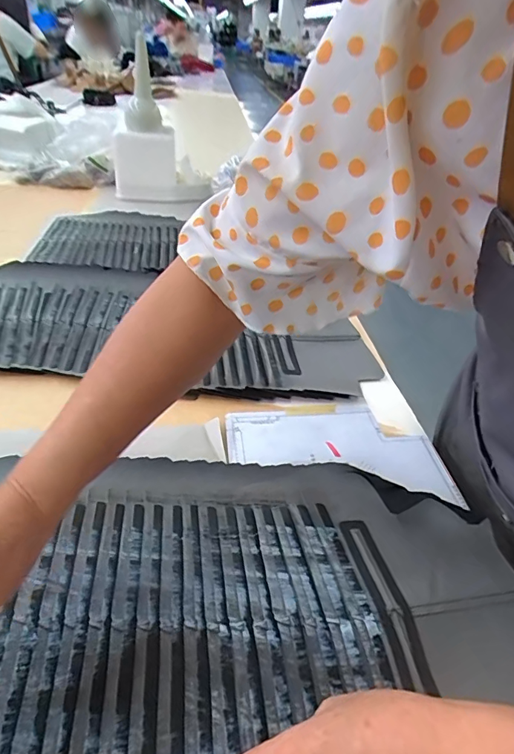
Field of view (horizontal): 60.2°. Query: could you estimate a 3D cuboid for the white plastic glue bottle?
[{"bbox_3d":[-0.285,-0.638,1.120,0.142,0.323,0.157,1,37,-7],"label":"white plastic glue bottle"}]

